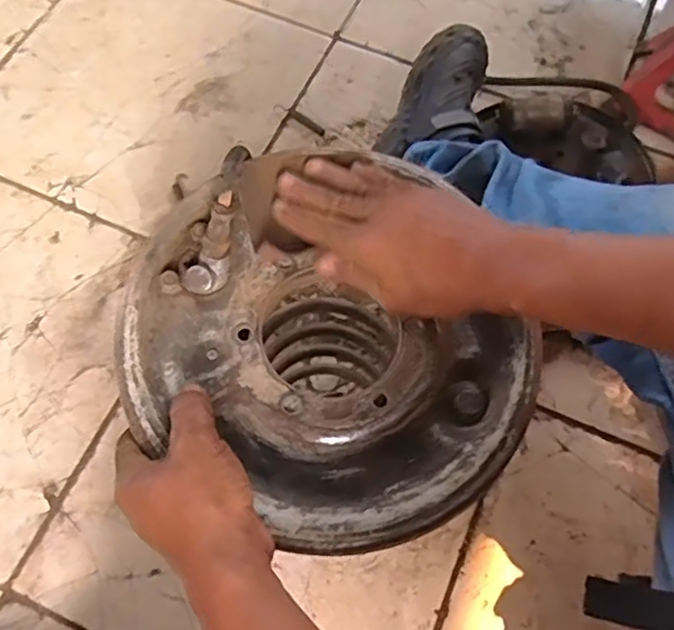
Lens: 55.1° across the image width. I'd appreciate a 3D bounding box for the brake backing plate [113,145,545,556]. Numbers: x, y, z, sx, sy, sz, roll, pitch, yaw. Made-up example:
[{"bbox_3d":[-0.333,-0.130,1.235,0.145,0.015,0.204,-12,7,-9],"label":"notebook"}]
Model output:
[{"bbox_3d":[-0.002,0.003,0.427,0.265,0.057,0.257,1,69,-2],"label":"brake backing plate"}]

